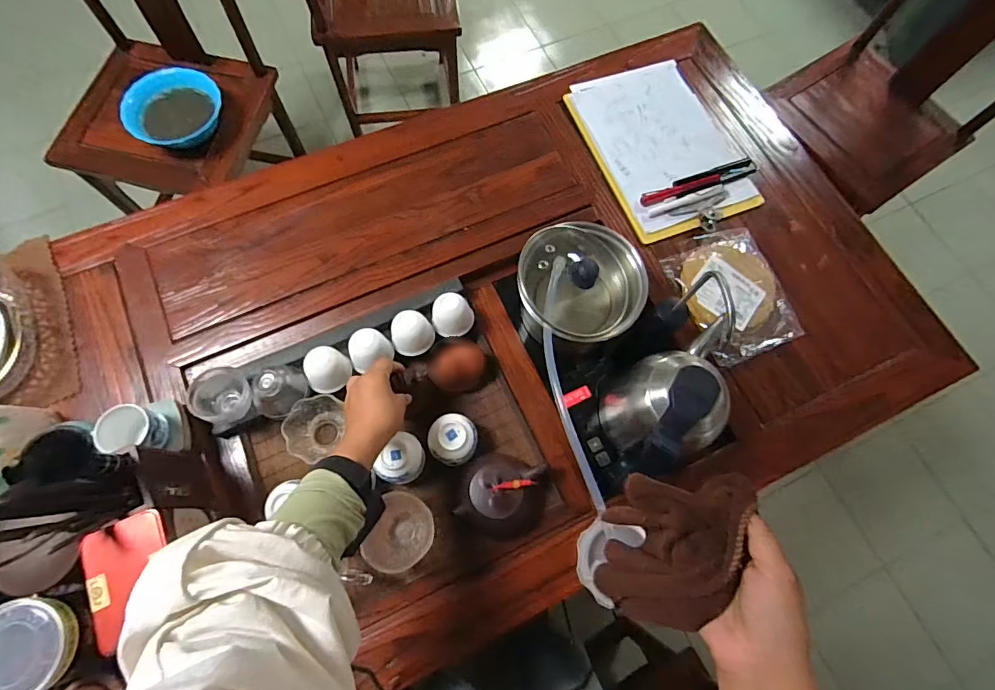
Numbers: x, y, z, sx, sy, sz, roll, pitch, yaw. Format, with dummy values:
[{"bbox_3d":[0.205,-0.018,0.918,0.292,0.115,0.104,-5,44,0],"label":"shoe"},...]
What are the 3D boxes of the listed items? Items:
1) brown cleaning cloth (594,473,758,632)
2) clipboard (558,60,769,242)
[{"bbox_3d":[0.143,0.169,0.396,0.086,0.119,0.111,4,72,-1],"label":"brown cleaning cloth"},{"bbox_3d":[0.286,-0.347,0.820,0.241,0.025,0.333,-19,74,-8],"label":"clipboard"}]

